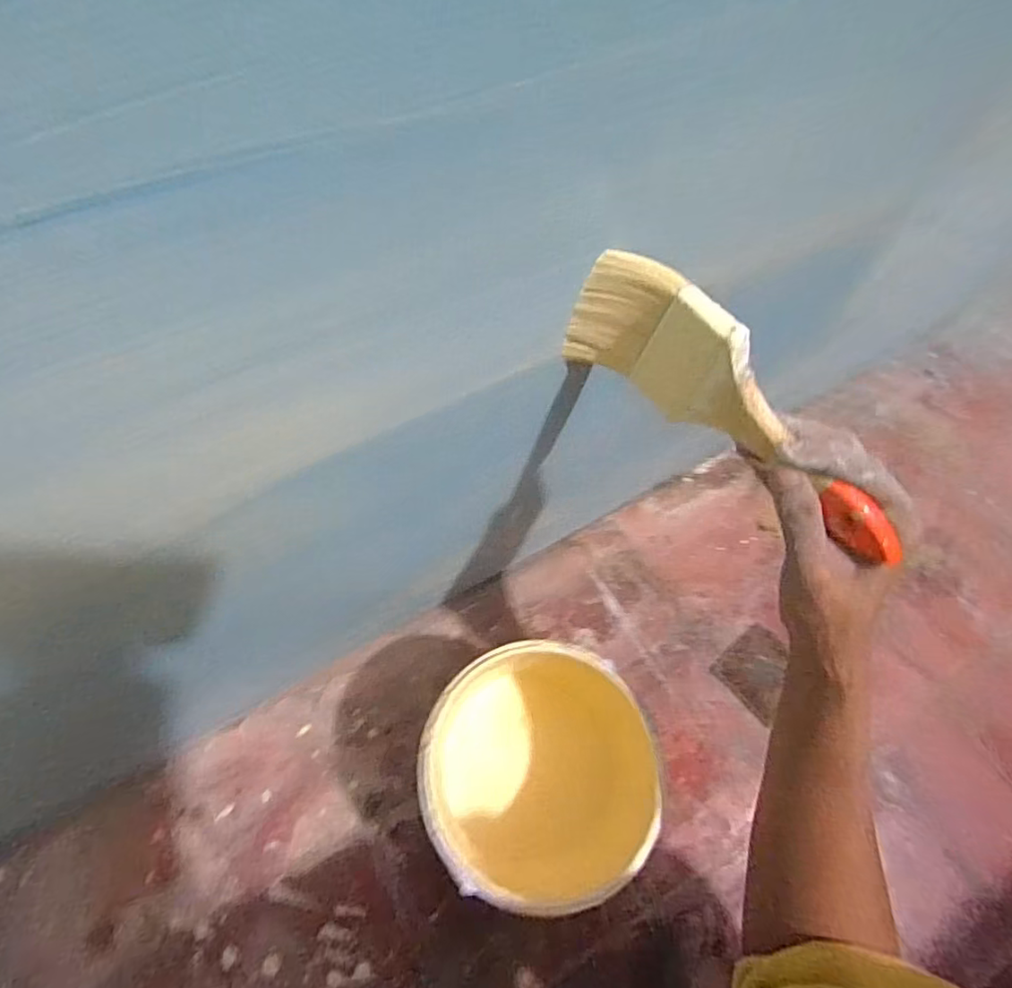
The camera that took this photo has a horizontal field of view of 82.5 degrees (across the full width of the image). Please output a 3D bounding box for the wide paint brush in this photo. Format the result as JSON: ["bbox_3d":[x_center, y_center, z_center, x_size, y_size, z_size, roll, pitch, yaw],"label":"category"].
[{"bbox_3d":[0.118,-0.043,0.306,0.033,0.071,0.197,-42,81,-17],"label":"wide paint brush"}]

